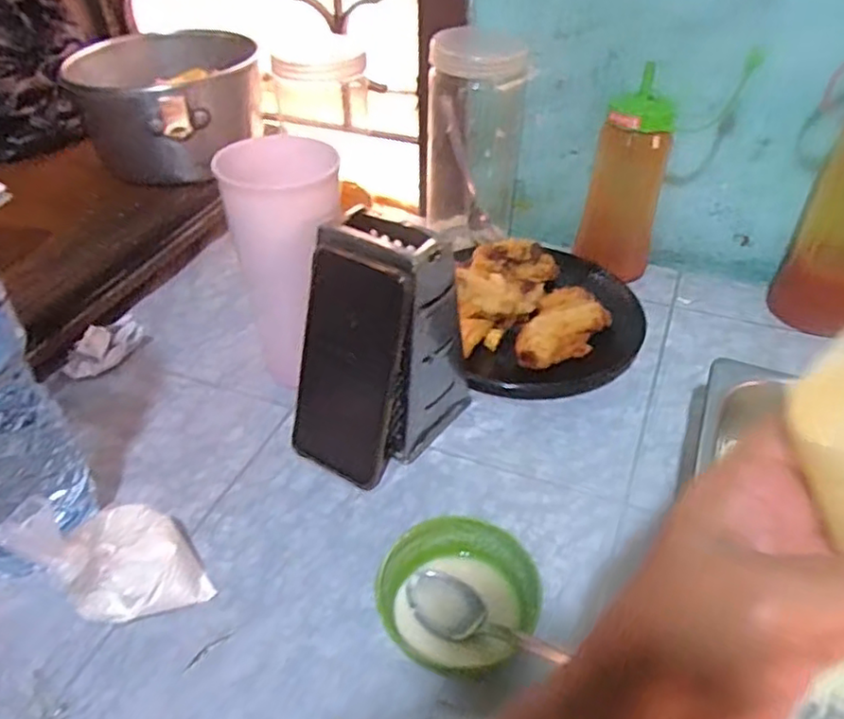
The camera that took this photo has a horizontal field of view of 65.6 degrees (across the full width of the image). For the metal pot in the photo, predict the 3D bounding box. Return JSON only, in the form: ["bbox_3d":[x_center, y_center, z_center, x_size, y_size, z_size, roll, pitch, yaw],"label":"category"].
[{"bbox_3d":[-0.256,-0.261,0.677,0.162,0.110,0.172,-1,41,1],"label":"metal pot"}]

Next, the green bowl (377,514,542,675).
[{"bbox_3d":[0.022,0.141,0.393,0.084,0.040,0.089,-1,41,1],"label":"green bowl"}]

